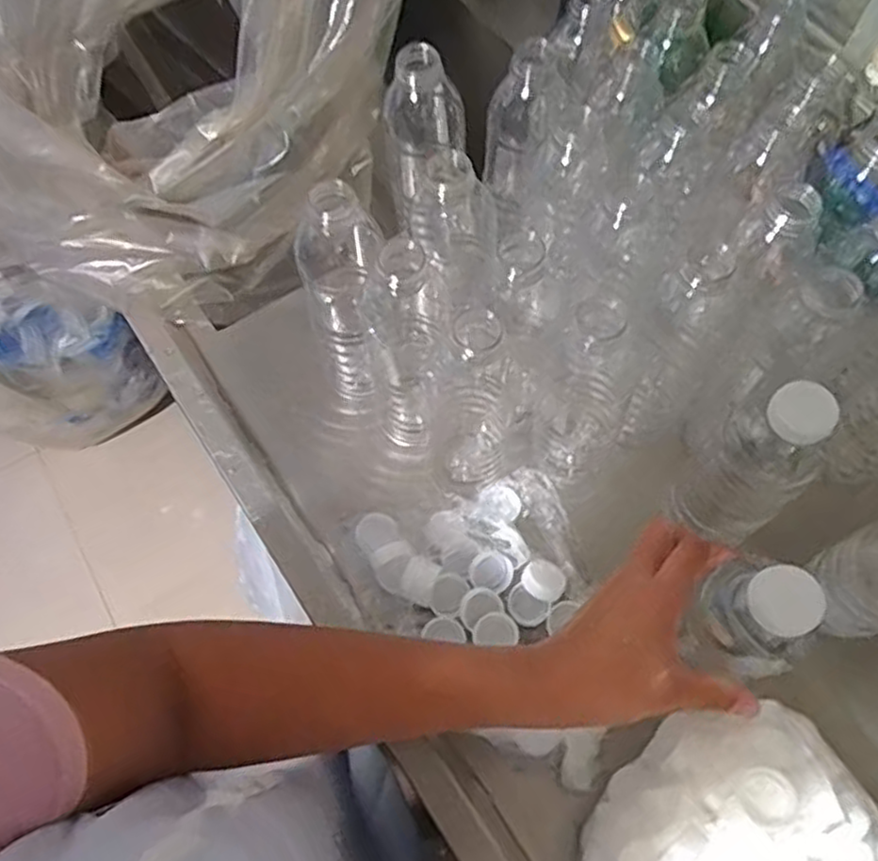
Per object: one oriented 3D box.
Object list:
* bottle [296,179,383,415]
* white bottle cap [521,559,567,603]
[{"bbox_3d":[-0.064,-0.087,0.514,0.053,0.199,0.049,-11,66,-5],"label":"bottle"},{"bbox_3d":[0.076,0.109,0.520,0.027,0.011,0.031,-31,69,-13],"label":"white bottle cap"}]

